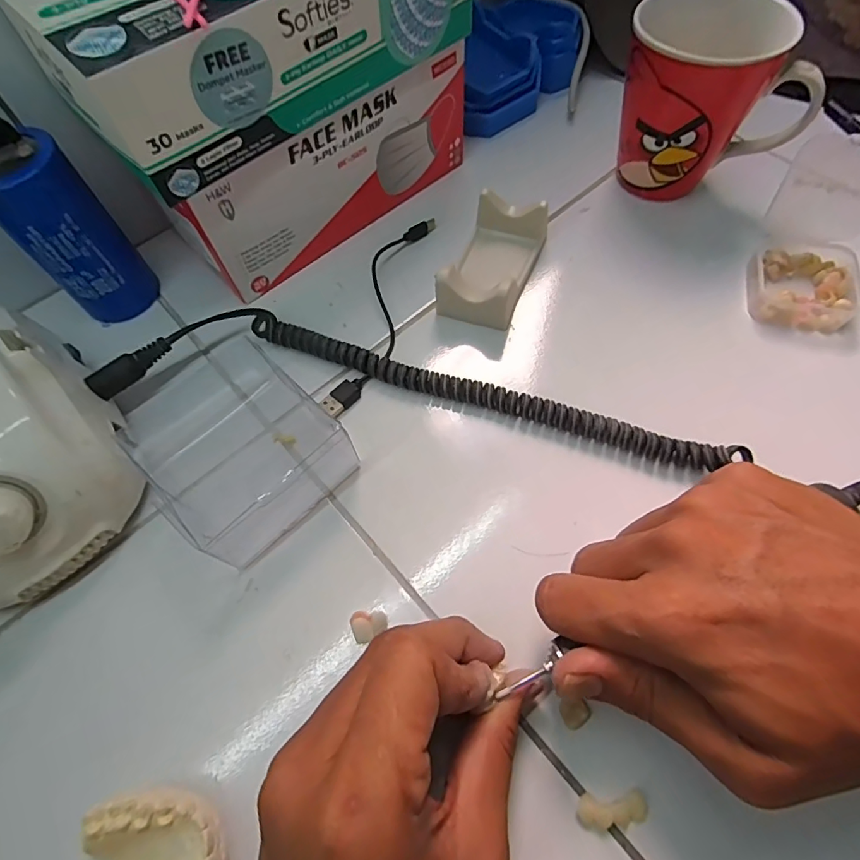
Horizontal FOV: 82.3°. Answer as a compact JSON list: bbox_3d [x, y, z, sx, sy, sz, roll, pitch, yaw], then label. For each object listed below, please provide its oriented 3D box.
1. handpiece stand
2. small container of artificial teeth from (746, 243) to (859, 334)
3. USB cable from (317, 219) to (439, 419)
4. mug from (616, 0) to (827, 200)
[{"bbox_3d":[0.039,-0.106,0.308,0.046,0.033,0.085,20,67,13],"label":"handpiece stand"},{"bbox_3d":[0.224,-0.089,0.300,0.056,0.020,0.056,13,68,7],"label":"small container of artificial teeth"},{"bbox_3d":[-0.031,-0.078,0.311,0.030,0.007,0.159,13,65,9],"label":"USB cable"},{"bbox_3d":[0.172,-0.213,0.311,0.102,0.087,0.080,-4,64,2],"label":"mug"}]

